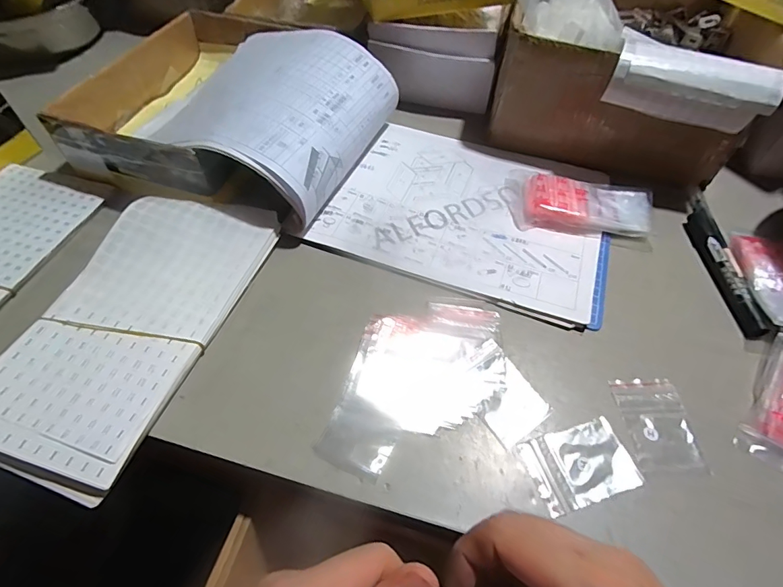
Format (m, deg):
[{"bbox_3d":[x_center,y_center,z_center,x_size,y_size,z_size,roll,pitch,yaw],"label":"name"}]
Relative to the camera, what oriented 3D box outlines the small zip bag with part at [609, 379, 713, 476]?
[{"bbox_3d":[0.194,0.094,0.313,0.048,0.004,0.069,0,54,-2],"label":"small zip bag with part"}]

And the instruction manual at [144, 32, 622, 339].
[{"bbox_3d":[0.011,-0.136,0.420,0.426,0.084,0.222,18,56,11],"label":"instruction manual"}]

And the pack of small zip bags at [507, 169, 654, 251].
[{"bbox_3d":[0.188,-0.090,0.427,0.138,0.020,0.070,10,55,6],"label":"pack of small zip bags"}]

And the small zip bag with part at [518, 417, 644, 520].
[{"bbox_3d":[0.128,0.116,0.292,0.069,0.007,0.049,-14,56,-11],"label":"small zip bag with part"}]

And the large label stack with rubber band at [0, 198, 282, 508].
[{"bbox_3d":[-0.201,0.015,0.338,0.128,0.017,0.249,19,58,6],"label":"large label stack with rubber band"}]

